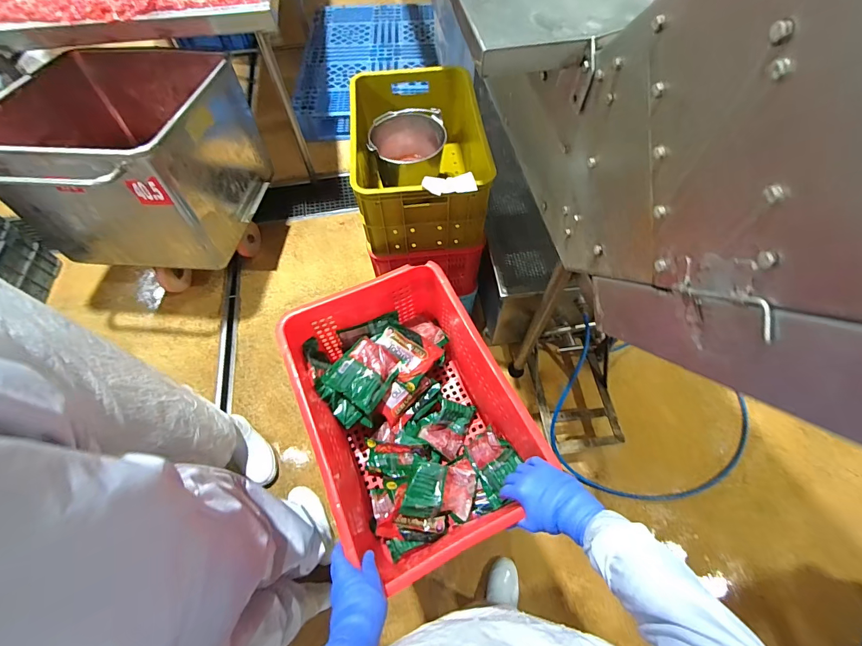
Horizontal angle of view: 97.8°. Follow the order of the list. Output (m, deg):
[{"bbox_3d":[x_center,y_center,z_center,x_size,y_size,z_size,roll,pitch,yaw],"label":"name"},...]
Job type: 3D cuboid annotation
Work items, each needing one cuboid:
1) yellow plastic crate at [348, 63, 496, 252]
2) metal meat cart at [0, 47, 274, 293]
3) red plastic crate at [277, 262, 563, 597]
[{"bbox_3d":[-0.044,-0.497,1.123,0.351,0.253,0.526,-5,65,-6],"label":"yellow plastic crate"},{"bbox_3d":[-1.019,-0.584,1.403,0.626,0.590,0.761,7,65,0],"label":"metal meat cart"},{"bbox_3d":[-0.054,0.173,0.777,0.346,0.259,0.518,-23,68,-13],"label":"red plastic crate"}]

